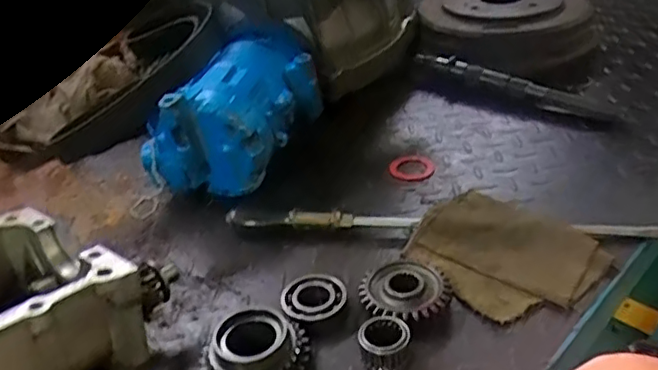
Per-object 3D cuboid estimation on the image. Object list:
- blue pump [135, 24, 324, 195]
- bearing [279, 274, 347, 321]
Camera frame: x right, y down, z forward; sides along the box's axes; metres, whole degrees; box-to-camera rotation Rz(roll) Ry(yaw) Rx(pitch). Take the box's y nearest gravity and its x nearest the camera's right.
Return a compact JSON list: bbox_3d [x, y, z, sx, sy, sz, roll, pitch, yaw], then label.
[{"bbox_3d":[-0.090,-0.079,0.656,0.123,0.120,0.219,10,36,24],"label":"blue pump"},{"bbox_3d":[-0.012,0.093,0.472,0.051,0.019,0.045,-7,33,0],"label":"bearing"}]

